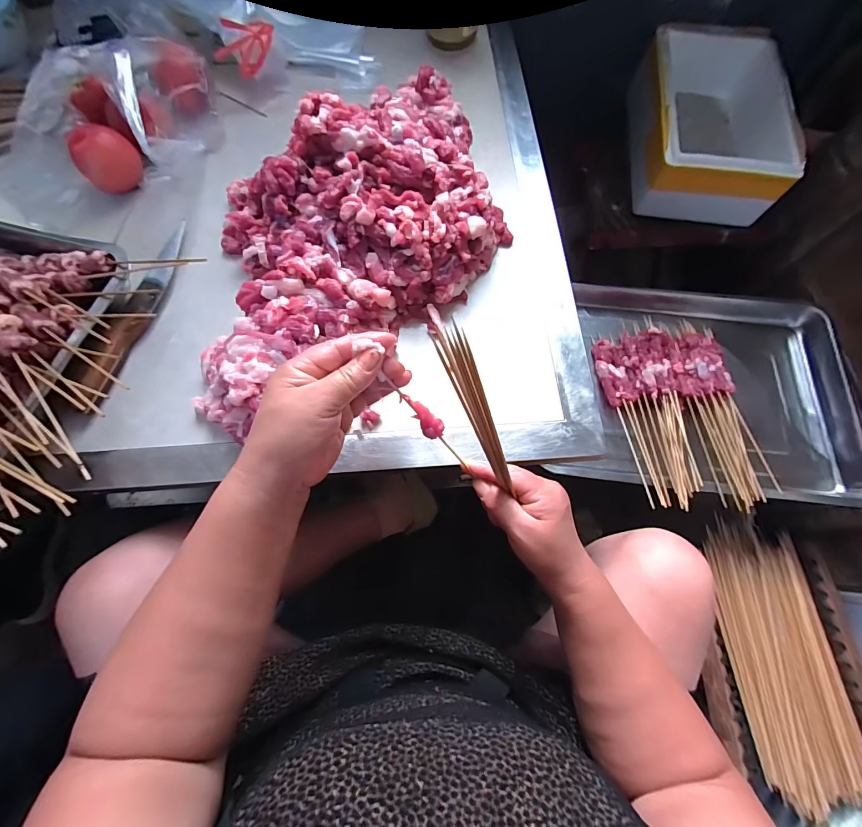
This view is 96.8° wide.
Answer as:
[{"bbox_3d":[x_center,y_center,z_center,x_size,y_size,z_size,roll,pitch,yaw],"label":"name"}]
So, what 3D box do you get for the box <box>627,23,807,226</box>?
[{"bbox_3d":[0.521,-0.560,0.732,0.224,0.134,0.377,5,71,2],"label":"box"}]

